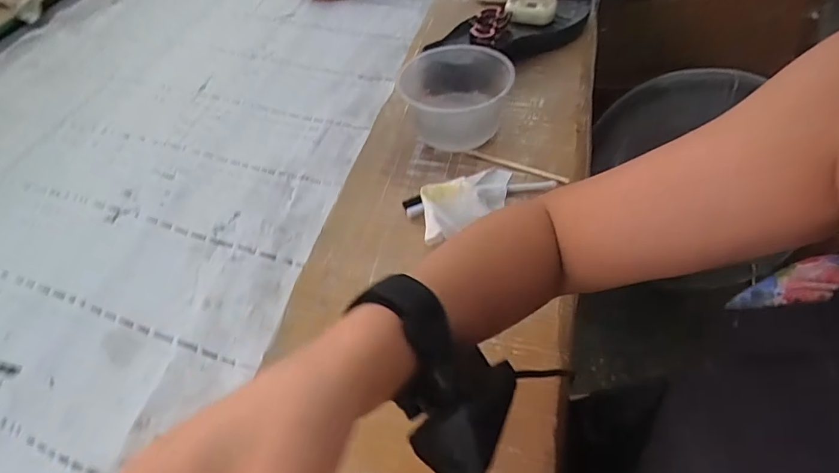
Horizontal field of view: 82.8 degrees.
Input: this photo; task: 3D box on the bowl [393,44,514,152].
[{"bbox_3d":[0.051,-0.162,0.582,0.120,0.082,0.128,-3,50,4],"label":"bowl"}]

